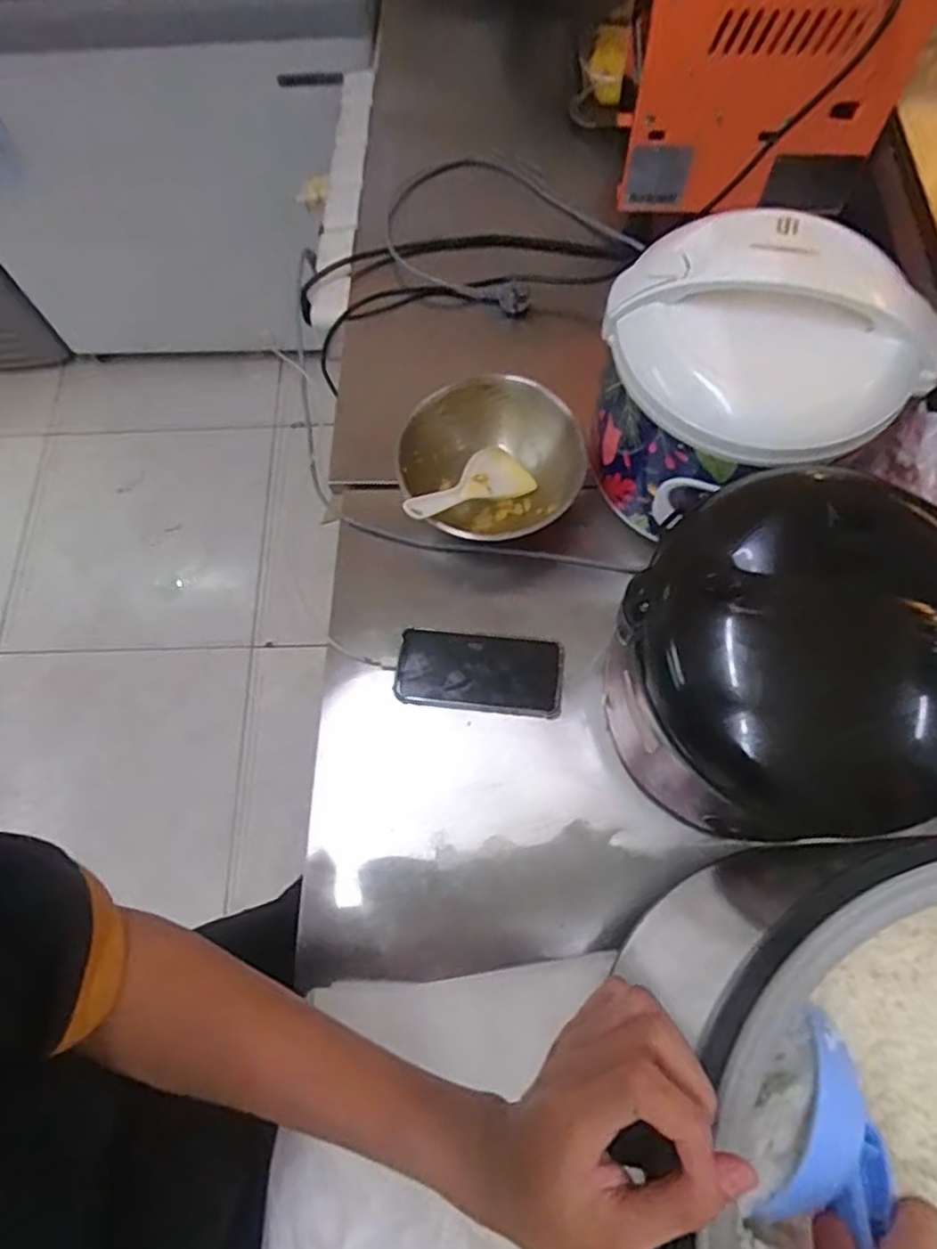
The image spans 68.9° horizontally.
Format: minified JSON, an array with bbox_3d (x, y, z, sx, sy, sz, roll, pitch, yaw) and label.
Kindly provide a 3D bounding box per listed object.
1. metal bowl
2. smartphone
[{"bbox_3d":[0.024,-0.166,0.735,0.177,0.119,0.185,-1,70,2],"label":"metal bowl"},{"bbox_3d":[0.011,0.050,0.699,0.169,0.009,0.079,5,81,4],"label":"smartphone"}]

